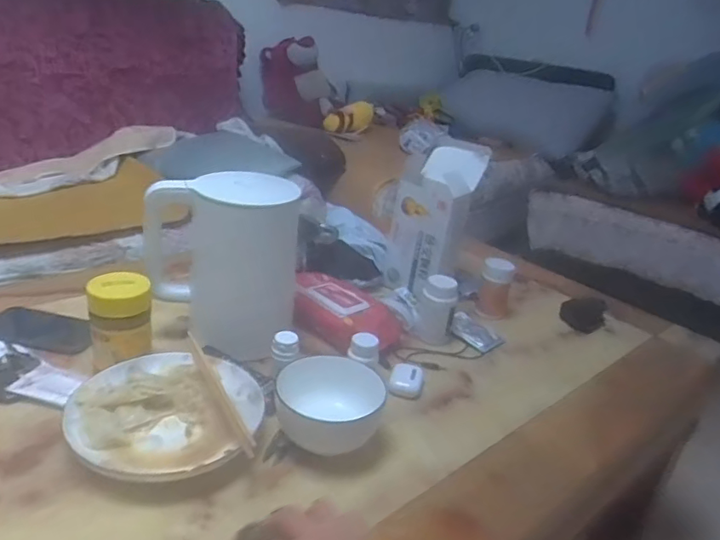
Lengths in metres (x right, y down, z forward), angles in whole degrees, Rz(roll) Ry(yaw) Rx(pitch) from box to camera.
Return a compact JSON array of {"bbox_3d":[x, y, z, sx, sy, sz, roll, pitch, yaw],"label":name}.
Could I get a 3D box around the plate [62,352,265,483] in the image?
[{"bbox_3d":[-0.211,0.159,0.629,0.196,0.044,0.202,6,23,-3],"label":"plate"}]

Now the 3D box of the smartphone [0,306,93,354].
[{"bbox_3d":[-0.436,0.082,0.778,0.150,0.014,0.069,10,23,5],"label":"smartphone"}]

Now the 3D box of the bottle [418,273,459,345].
[{"bbox_3d":[0.122,0.062,0.898,0.052,0.098,0.048,7,23,-1],"label":"bottle"}]

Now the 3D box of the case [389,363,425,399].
[{"bbox_3d":[0.064,0.152,0.773,0.045,0.030,0.039,10,24,6],"label":"case"}]

